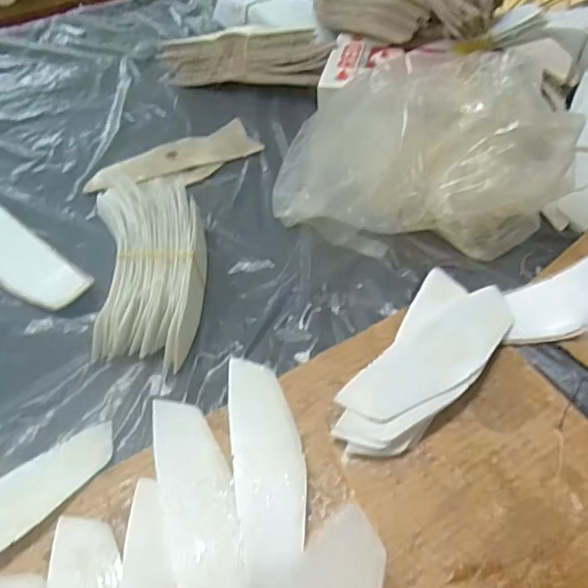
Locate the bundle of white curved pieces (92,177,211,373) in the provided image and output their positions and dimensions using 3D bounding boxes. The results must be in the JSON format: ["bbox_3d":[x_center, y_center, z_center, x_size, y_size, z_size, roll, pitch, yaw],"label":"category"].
[{"bbox_3d":[-0.120,-0.024,0.461,0.089,0.048,0.177,-8,50,-3],"label":"bundle of white curved pieces"}]

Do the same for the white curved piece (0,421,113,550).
[{"bbox_3d":[-0.189,0.140,0.367,0.158,0.009,0.047,-33,56,-21],"label":"white curved piece"}]

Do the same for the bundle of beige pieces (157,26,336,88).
[{"bbox_3d":[-0.061,-0.269,0.655,0.218,0.064,0.055,10,52,12],"label":"bundle of beige pieces"}]

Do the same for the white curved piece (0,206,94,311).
[{"bbox_3d":[-0.238,-0.030,0.500,0.157,0.016,0.051,31,59,26],"label":"white curved piece"}]

